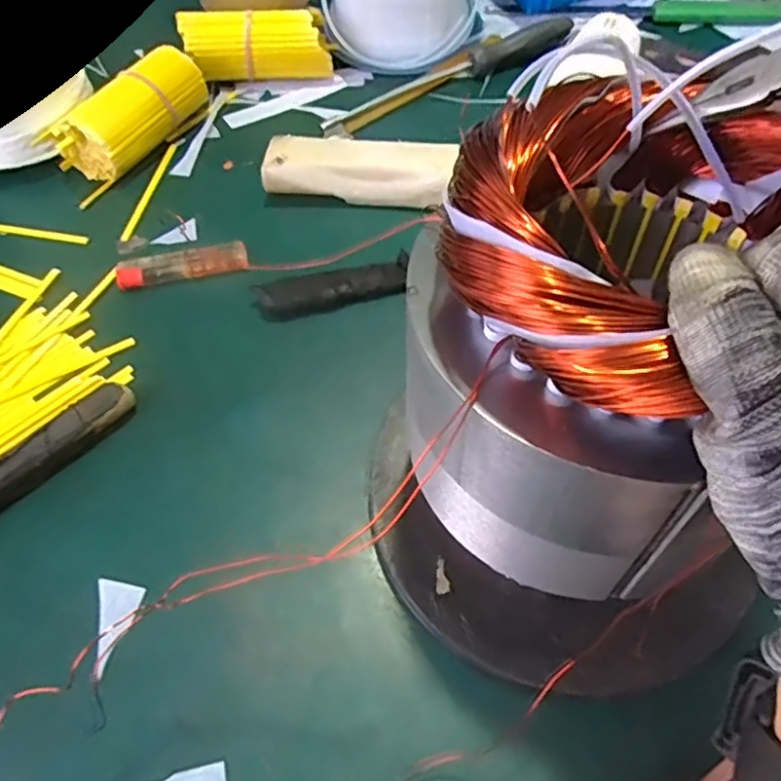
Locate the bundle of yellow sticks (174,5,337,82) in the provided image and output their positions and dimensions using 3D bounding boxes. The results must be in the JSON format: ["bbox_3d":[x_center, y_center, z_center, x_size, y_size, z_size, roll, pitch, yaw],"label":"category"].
[{"bbox_3d":[-0.114,-0.303,0.549,0.128,0.045,0.047,-7,57,-2],"label":"bundle of yellow sticks"}]

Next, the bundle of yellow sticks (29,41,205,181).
[{"bbox_3d":[-0.197,-0.214,0.488,0.051,0.045,0.129,37,66,23],"label":"bundle of yellow sticks"}]

